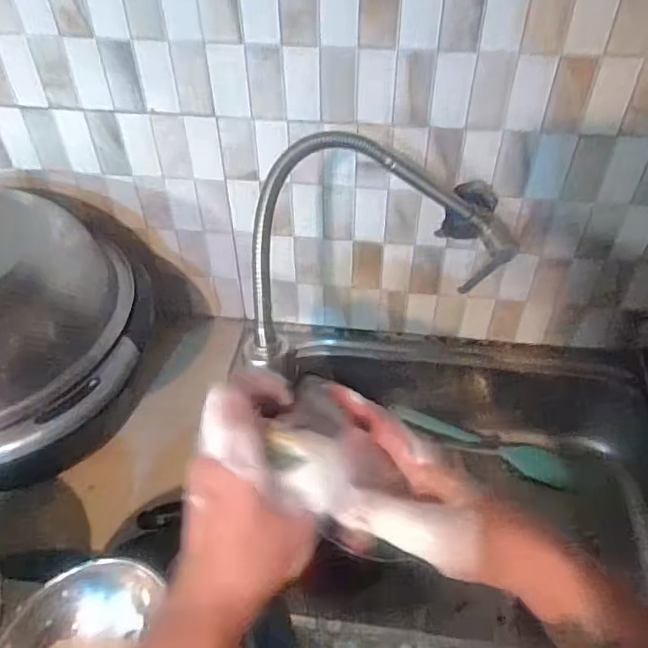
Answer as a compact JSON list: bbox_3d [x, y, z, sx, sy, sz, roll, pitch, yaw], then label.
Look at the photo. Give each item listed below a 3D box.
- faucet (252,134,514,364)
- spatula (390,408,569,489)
[{"bbox_3d":[0.070,-0.077,0.565,0.335,0.209,0.103,-16,46,-31],"label":"faucet"},{"bbox_3d":[0.227,0.168,0.818,0.254,0.035,0.044,20,49,20],"label":"spatula"}]

